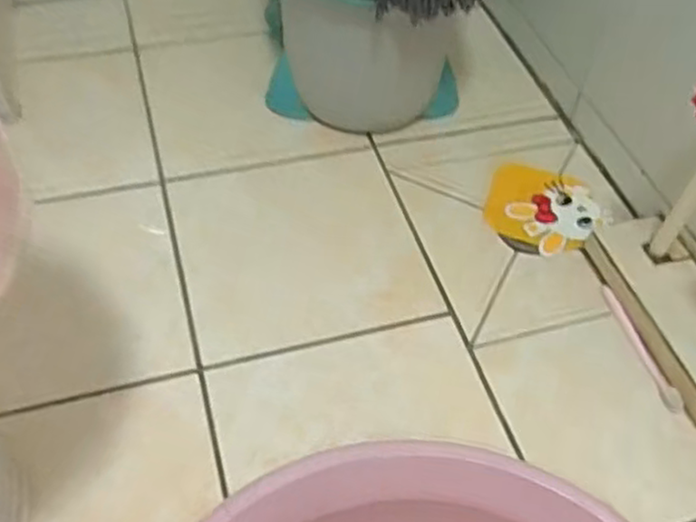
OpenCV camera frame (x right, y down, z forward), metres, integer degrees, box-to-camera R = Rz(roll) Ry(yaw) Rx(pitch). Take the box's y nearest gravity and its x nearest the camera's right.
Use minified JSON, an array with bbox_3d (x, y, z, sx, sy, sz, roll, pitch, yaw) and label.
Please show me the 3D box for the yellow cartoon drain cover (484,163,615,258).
[{"bbox_3d":[0.277,-0.071,1.015,0.161,0.009,0.169,14,49,13],"label":"yellow cartoon drain cover"}]

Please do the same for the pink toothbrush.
[{"bbox_3d":[0.348,0.097,0.860,0.017,0.008,0.179,-8,53,-10],"label":"pink toothbrush"}]

